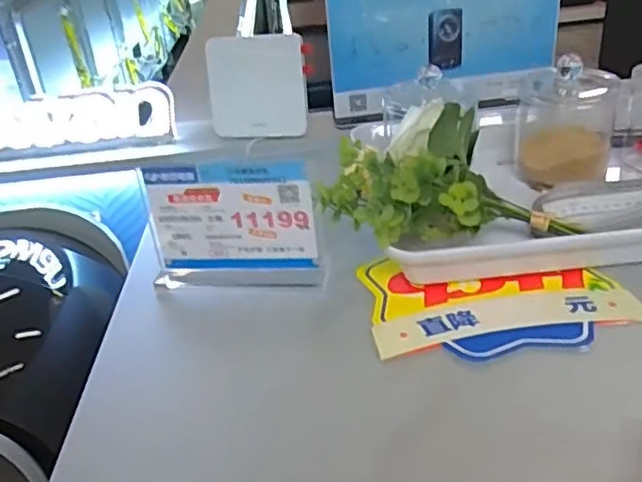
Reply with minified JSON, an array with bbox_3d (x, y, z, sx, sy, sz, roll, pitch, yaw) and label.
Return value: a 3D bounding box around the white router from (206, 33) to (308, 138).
[{"bbox_3d":[-0.080,-0.191,0.783,0.120,0.119,0.026,4,31,17],"label":"white router"}]

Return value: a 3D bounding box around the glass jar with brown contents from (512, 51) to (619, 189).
[{"bbox_3d":[0.247,-0.121,0.638,0.093,0.108,0.095,6,32,21],"label":"glass jar with brown contents"}]

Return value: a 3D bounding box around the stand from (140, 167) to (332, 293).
[{"bbox_3d":[-0.075,-0.010,0.530,0.142,0.106,0.028,-1,30,9],"label":"stand"}]

